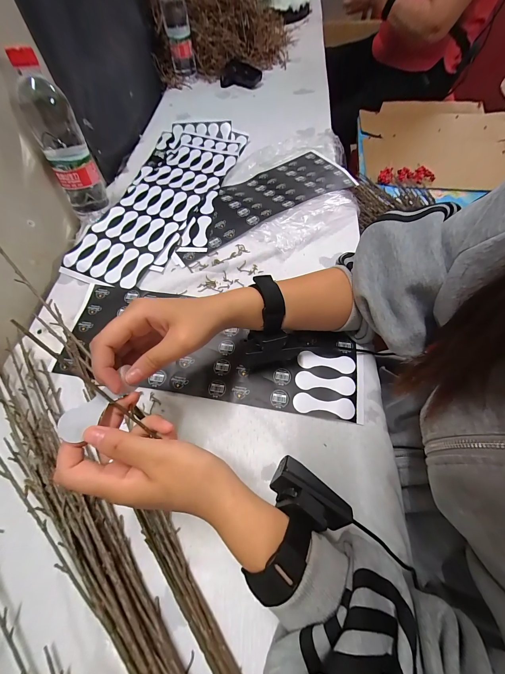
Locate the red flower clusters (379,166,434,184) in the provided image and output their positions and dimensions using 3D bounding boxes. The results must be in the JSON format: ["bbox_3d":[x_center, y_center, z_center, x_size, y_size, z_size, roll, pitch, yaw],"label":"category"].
[{"bbox_3d":[0.501,-0.530,0.875,0.173,0.033,0.043,0,63,1],"label":"red flower clusters"}]

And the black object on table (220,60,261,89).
[{"bbox_3d":[-0.037,-0.777,0.799,0.124,0.040,0.069,13,63,7],"label":"black object on table"}]

